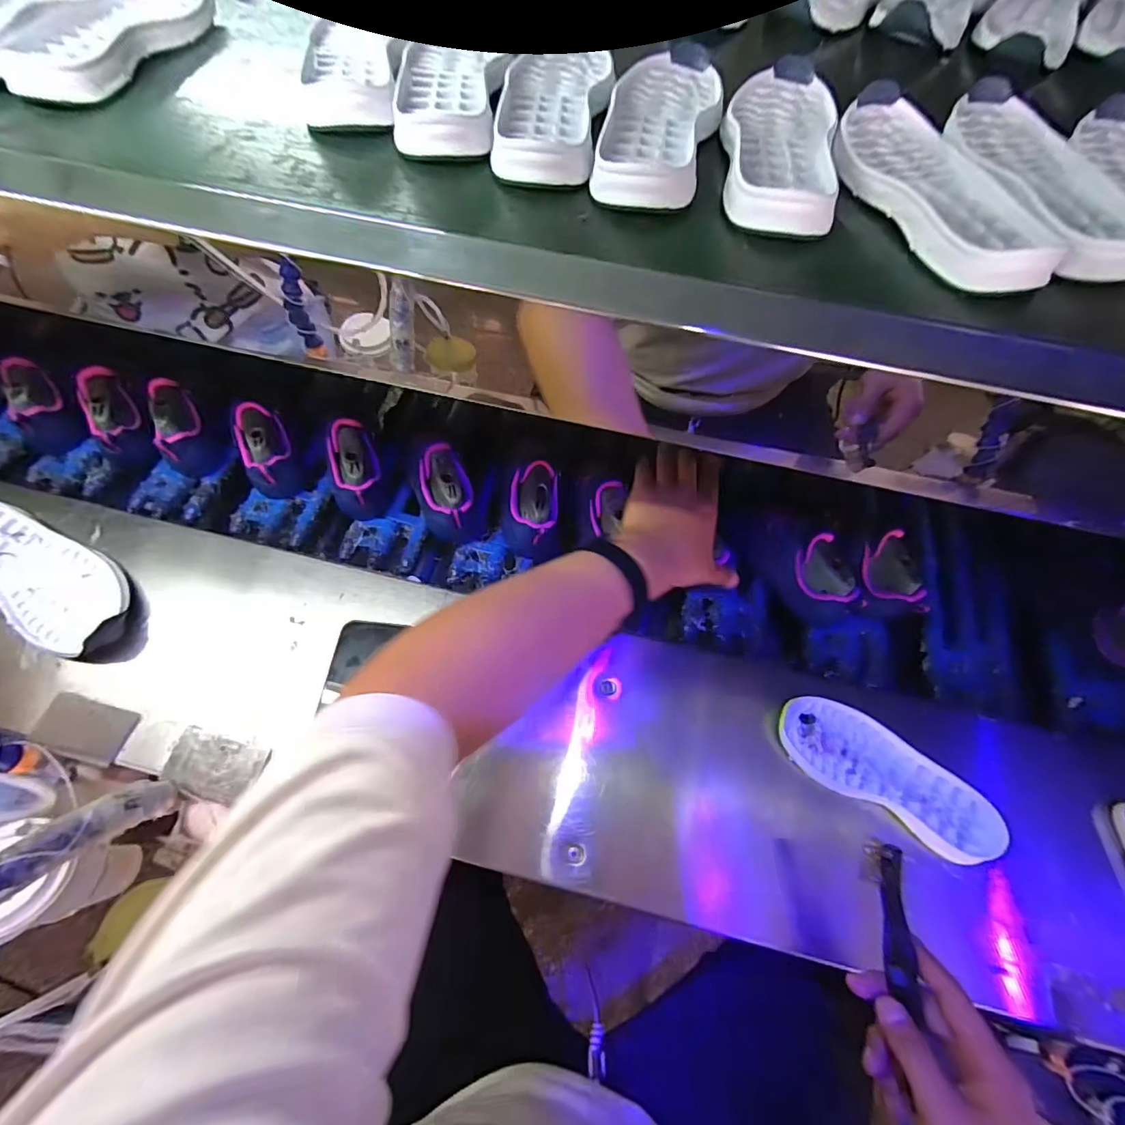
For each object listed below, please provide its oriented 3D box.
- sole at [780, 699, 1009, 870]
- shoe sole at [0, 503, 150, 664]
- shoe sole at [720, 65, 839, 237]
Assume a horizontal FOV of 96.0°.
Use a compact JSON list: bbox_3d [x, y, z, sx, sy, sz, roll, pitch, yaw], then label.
[{"bbox_3d":[0.301,0.195,0.470,0.202,0.015,0.076,30,70,14],"label":"sole"},{"bbox_3d":[-0.562,0.013,0.552,0.294,0.039,0.099,33,71,14],"label":"shoe sole"},{"bbox_3d":[0.149,-0.290,0.342,0.077,0.021,0.198,13,67,7],"label":"shoe sole"}]

